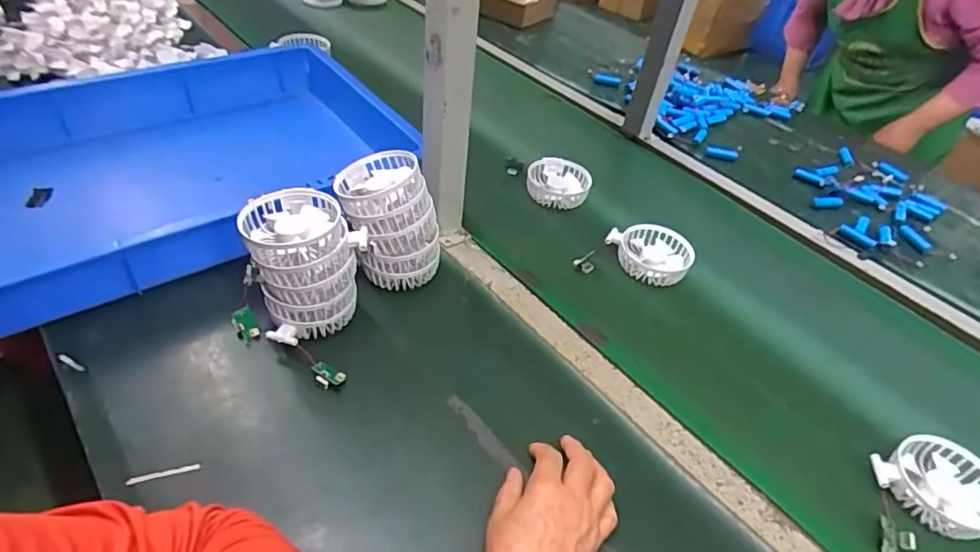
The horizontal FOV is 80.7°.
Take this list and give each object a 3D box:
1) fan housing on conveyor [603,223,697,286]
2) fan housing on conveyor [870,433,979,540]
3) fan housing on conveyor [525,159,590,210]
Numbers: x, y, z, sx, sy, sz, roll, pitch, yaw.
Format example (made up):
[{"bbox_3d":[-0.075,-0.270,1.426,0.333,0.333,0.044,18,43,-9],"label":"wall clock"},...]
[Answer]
[{"bbox_3d":[0.204,-0.024,0.740,0.105,0.039,0.084,0,41,-7],"label":"fan housing on conveyor"},{"bbox_3d":[0.411,0.191,0.524,0.098,0.027,0.089,-15,45,-22],"label":"fan housing on conveyor"},{"bbox_3d":[0.100,-0.132,0.853,0.093,0.051,0.080,11,41,6],"label":"fan housing on conveyor"}]

